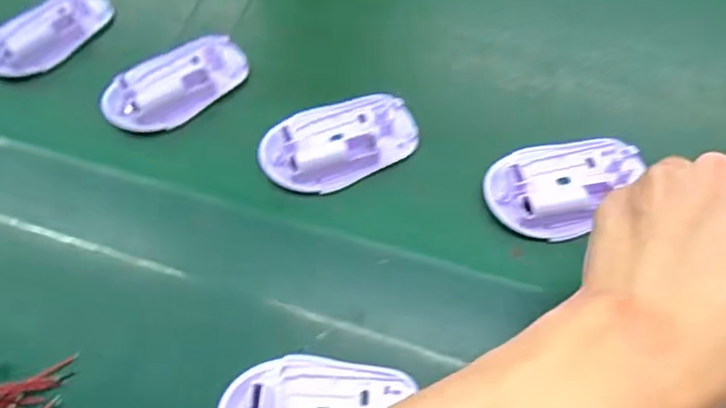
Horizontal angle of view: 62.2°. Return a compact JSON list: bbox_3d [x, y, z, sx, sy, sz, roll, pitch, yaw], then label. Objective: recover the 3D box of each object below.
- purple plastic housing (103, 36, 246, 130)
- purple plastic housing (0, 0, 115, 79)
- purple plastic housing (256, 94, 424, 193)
[{"bbox_3d":[-0.126,-0.084,0.409,0.097,0.023,0.052,-41,66,-16],"label":"purple plastic housing"},{"bbox_3d":[-0.227,-0.125,0.434,0.051,0.014,0.097,39,71,22],"label":"purple plastic housing"},{"bbox_3d":[-0.015,-0.041,0.376,0.096,0.021,0.055,-28,63,-10],"label":"purple plastic housing"}]

